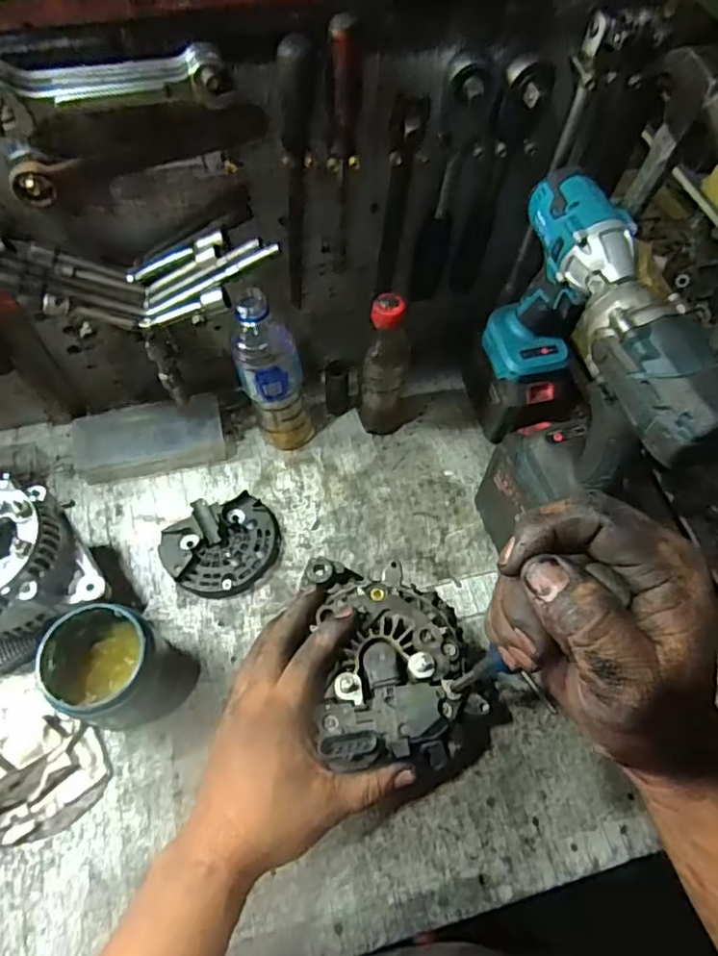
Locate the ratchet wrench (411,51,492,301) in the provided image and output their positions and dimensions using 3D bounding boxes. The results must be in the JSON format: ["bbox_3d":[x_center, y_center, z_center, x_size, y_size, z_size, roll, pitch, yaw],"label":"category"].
[{"bbox_3d":[0.079,-0.253,0.558,0.047,0.242,0.034,10,61,2],"label":"ratchet wrench"}]

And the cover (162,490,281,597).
[{"bbox_3d":[-0.142,0.068,0.630,0.116,0.030,0.101,-39,70,-22],"label":"cover"}]

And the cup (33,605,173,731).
[{"bbox_3d":[-0.220,0.167,0.528,0.085,0.103,0.086,2,61,-3],"label":"cup"}]

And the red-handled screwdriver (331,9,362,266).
[{"bbox_3d":[-0.010,-0.259,0.473,0.018,0.176,0.019,10,61,2],"label":"red-handled screwdriver"}]

